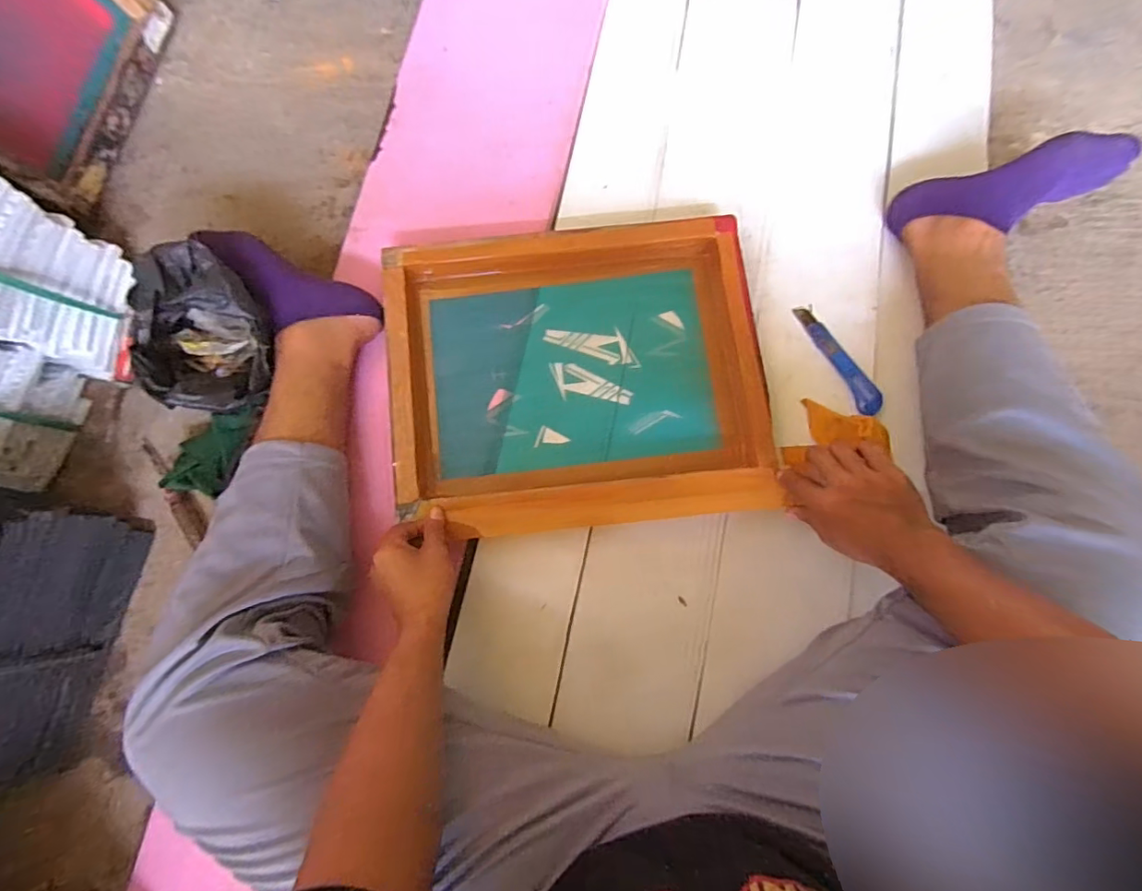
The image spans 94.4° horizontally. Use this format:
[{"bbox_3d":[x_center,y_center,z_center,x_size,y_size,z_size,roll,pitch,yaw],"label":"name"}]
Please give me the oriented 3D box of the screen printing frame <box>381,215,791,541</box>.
[{"bbox_3d":[0.003,-0.087,0.656,0.444,0.047,0.371,-7,82,3],"label":"screen printing frame"}]

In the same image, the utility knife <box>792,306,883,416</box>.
[{"bbox_3d":[0.340,-0.111,0.674,0.033,0.013,0.163,-31,81,-1],"label":"utility knife"}]

